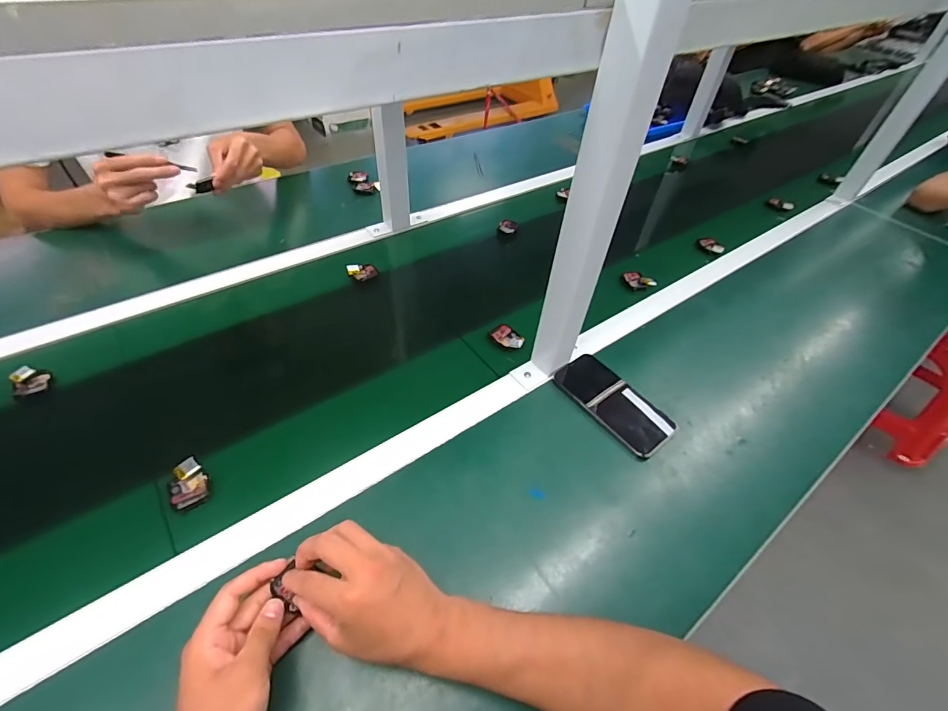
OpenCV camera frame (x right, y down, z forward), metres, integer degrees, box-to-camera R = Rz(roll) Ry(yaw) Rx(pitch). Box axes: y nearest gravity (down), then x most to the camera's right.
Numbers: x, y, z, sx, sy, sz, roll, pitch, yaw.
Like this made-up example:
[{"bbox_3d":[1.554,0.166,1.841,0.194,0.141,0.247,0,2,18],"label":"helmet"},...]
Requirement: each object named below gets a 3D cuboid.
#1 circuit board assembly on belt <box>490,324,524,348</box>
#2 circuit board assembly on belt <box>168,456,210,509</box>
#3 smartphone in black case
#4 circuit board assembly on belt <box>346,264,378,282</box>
[{"bbox_3d":[0.052,-0.027,0.634,0.033,0.009,0.051,-35,61,-29],"label":"circuit board assembly on belt"},{"bbox_3d":[-0.310,0.138,0.457,0.036,0.017,0.048,-28,55,-26],"label":"circuit board assembly on belt"},{"bbox_3d":[0.189,0.058,0.566,0.081,0.015,0.159,-27,57,-25],"label":"smartphone in black case"},{"bbox_3d":[-0.193,-0.145,0.724,0.045,0.014,0.035,-24,56,-23],"label":"circuit board assembly on belt"}]

